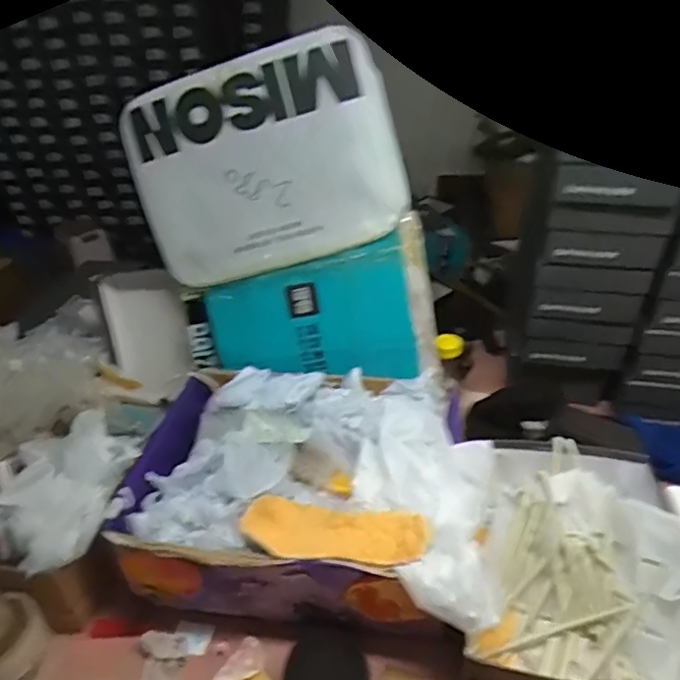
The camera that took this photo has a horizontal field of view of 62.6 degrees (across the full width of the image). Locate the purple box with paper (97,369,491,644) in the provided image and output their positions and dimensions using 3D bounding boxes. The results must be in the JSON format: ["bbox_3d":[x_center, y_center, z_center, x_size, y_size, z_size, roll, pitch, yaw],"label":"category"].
[{"bbox_3d":[-0.035,0.187,0.729,0.440,0.177,0.328,5,35,12],"label":"purple box with paper"}]

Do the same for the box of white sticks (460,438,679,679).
[{"bbox_3d":[0.291,0.267,0.663,0.256,0.101,0.331,7,35,14],"label":"box of white sticks"}]

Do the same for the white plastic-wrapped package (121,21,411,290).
[{"bbox_3d":[-0.114,-0.251,0.795,0.375,0.295,0.041,-14,7,15],"label":"white plastic-wrapped package"}]

